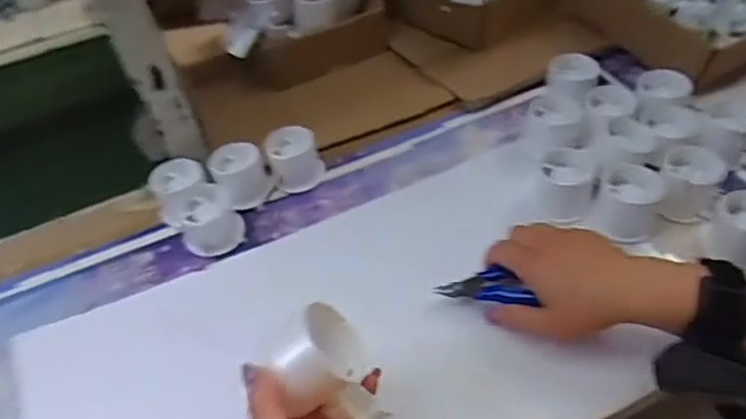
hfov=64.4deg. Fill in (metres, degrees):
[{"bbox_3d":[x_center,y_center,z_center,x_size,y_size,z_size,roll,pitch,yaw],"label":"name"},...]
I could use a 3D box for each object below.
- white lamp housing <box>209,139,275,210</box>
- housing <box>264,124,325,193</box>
[{"bbox_3d":[-0.138,-0.034,0.634,0.058,0.050,0.067,-22,48,-14],"label":"white lamp housing"},{"bbox_3d":[-0.084,-0.054,0.646,0.056,0.047,0.052,-15,46,-7],"label":"housing"}]

